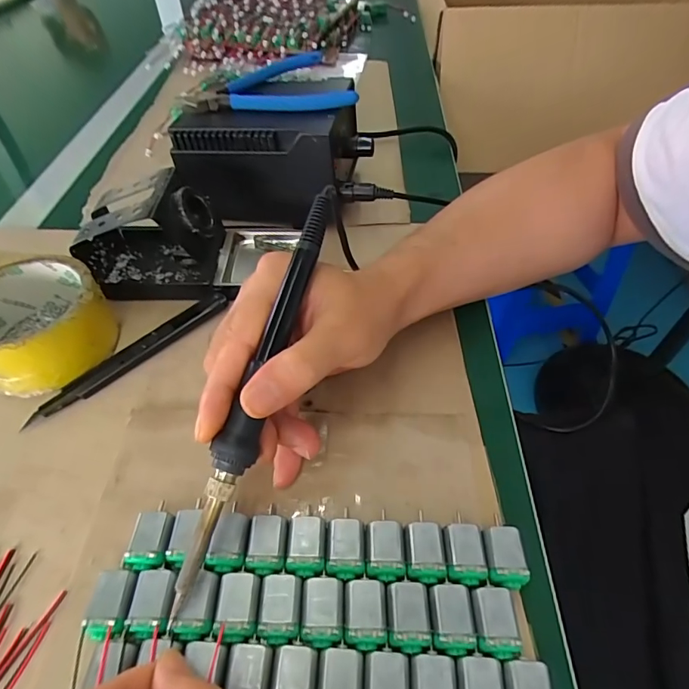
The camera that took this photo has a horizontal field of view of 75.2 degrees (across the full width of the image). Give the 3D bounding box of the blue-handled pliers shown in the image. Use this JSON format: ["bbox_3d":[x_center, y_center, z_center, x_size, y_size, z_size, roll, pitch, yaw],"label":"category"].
[{"bbox_3d":[-0.069,-0.223,0.388,0.130,0.018,0.118,-14,52,-11],"label":"blue-handled pliers"}]

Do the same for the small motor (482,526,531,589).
[{"bbox_3d":[0.078,0.105,0.220,0.018,0.014,0.026,-2,50,-1],"label":"small motor"}]

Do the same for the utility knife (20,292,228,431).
[{"bbox_3d":[-0.143,0.006,0.306,0.144,0.009,0.017,-37,59,-26],"label":"utility knife"}]

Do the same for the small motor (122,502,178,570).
[{"bbox_3d":[-0.096,0.097,0.227,0.018,0.015,0.034,2,50,2],"label":"small motor"}]

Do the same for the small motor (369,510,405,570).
[{"bbox_3d":[0.021,0.101,0.225,0.017,0.016,0.028,-1,50,-1],"label":"small motor"}]

